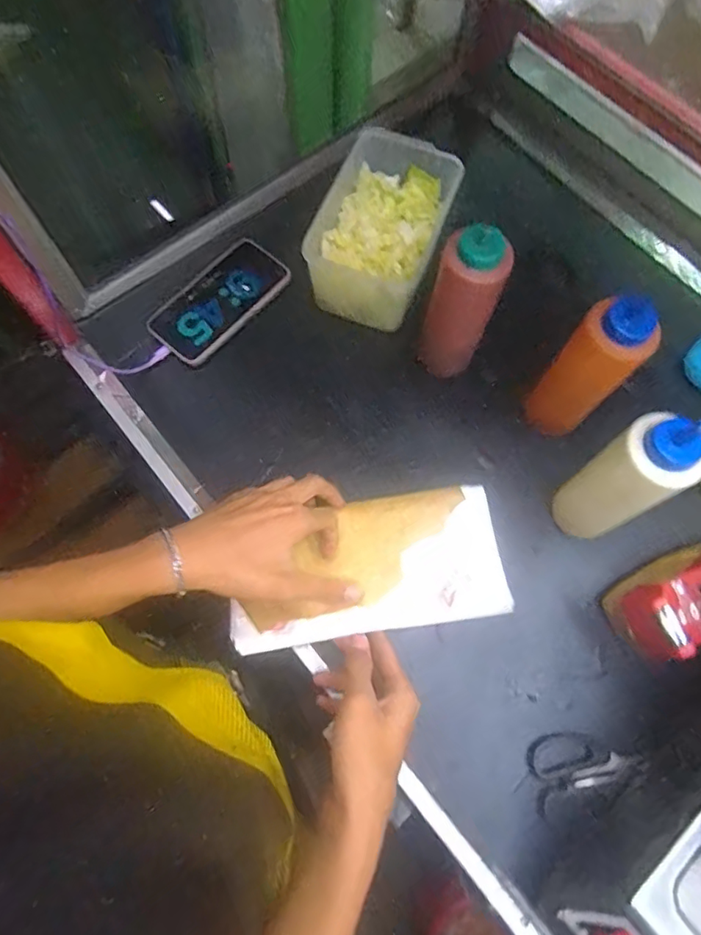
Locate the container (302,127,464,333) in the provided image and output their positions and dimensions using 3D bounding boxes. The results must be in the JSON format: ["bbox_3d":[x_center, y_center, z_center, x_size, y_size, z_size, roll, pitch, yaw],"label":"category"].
[{"bbox_3d":[0.037,-0.275,0.632,0.133,0.086,0.217,24,73,6],"label":"container"}]

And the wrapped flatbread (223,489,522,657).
[{"bbox_3d":[0.019,0.093,0.517,0.258,0.033,0.125,-8,72,-4],"label":"wrapped flatbread"}]

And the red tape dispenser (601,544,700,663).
[{"bbox_3d":[0.322,0.115,0.486,0.151,0.125,0.077,-20,74,-8],"label":"red tape dispenser"}]

